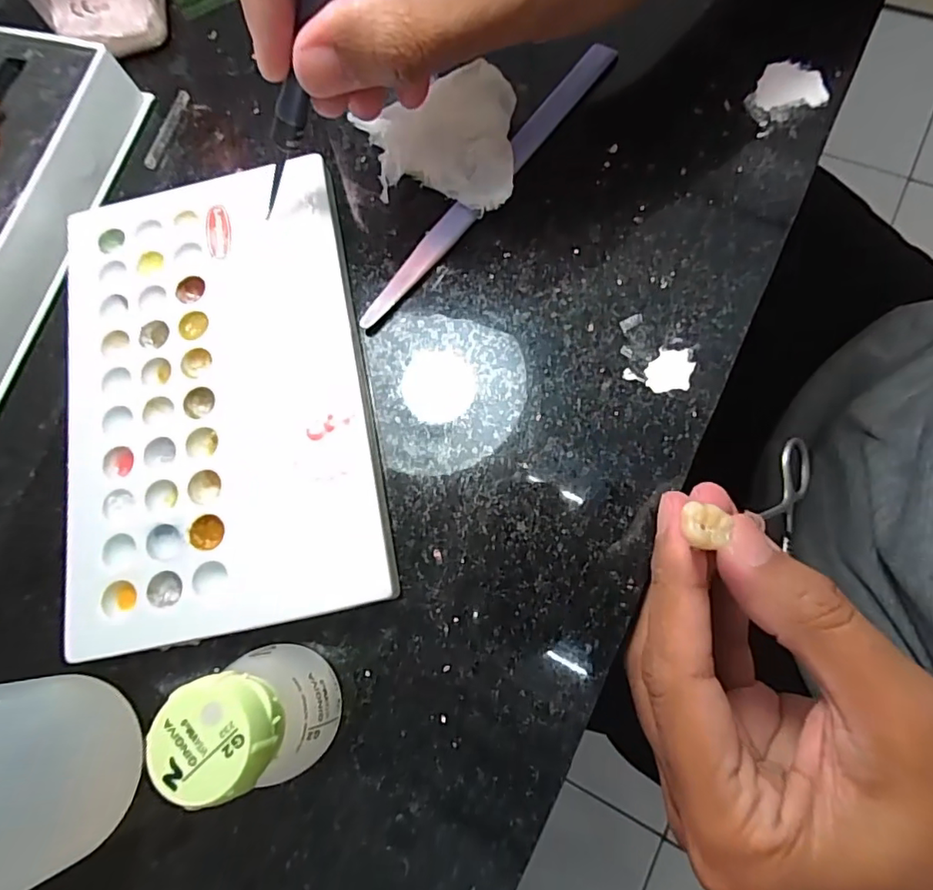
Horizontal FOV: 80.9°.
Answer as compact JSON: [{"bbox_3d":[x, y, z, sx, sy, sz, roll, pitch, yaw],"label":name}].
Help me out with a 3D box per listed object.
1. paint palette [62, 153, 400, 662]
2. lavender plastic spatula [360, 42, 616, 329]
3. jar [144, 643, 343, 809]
[{"bbox_3d":[-0.080,-0.021,0.171,0.095,0.010,0.151,-13,73,2],"label":"paint palette"},{"bbox_3d":[0.009,-0.093,0.191,0.010,0.004,0.136,36,81,14],"label":"lavender plastic spatula"},{"bbox_3d":[-0.050,0.064,0.132,0.029,0.041,0.025,-2,74,5],"label":"jar"}]

